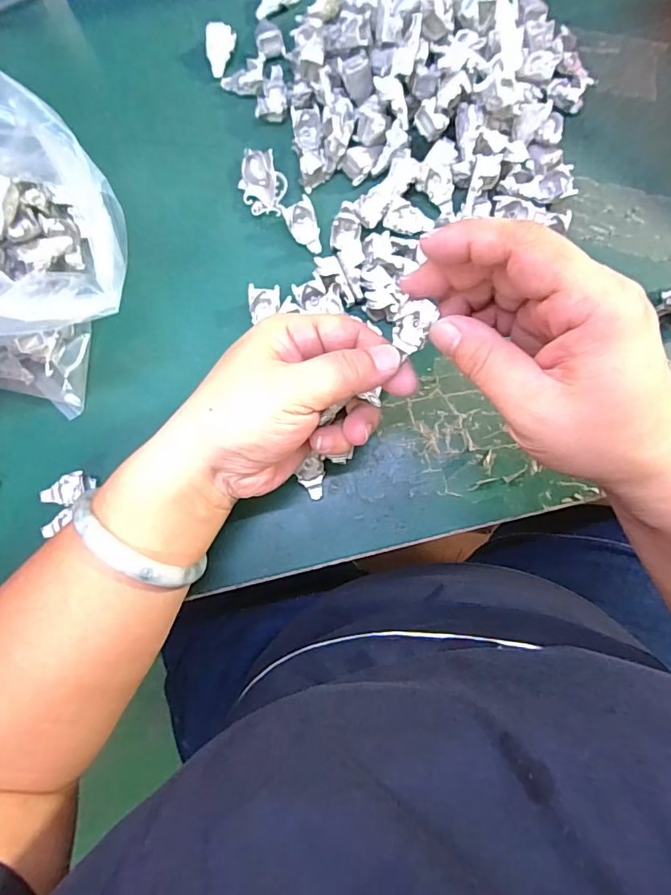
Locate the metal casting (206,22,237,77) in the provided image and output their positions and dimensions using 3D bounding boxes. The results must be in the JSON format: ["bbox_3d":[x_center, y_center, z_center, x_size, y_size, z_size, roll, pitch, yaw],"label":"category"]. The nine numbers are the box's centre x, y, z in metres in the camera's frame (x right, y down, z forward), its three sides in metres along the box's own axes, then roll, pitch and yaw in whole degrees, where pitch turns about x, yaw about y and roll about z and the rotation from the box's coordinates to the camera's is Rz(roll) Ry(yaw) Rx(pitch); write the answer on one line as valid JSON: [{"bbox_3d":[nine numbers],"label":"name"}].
[{"bbox_3d":[-0.076,-0.261,0.322,0.017,0.014,0.030,0,82,1],"label":"metal casting"}]

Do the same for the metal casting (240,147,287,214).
[{"bbox_3d":[-0.045,-0.166,0.306,0.028,0.014,0.042,-10,82,0],"label":"metal casting"}]

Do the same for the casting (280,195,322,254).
[{"bbox_3d":[-0.018,-0.135,0.299,0.019,0.013,0.030,-24,82,-2],"label":"casting"}]

